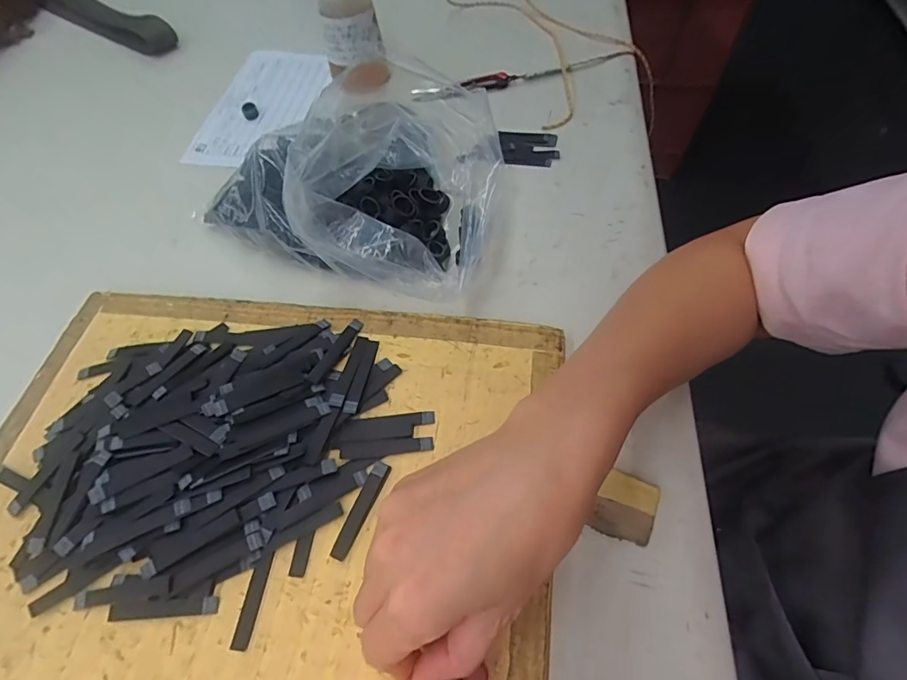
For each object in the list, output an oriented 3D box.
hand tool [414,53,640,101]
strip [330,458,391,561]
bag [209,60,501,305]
[{"bbox_3d":[0.074,-0.279,0.516,0.240,0.008,0.021,-12,59,-6],"label":"hand tool"},{"bbox_3d":[-0.057,0.104,0.301,0.011,0.004,0.060,19,61,14],"label":"strip"},{"bbox_3d":[-0.089,-0.125,0.388,0.231,0.087,0.121,18,61,13],"label":"bag"}]

